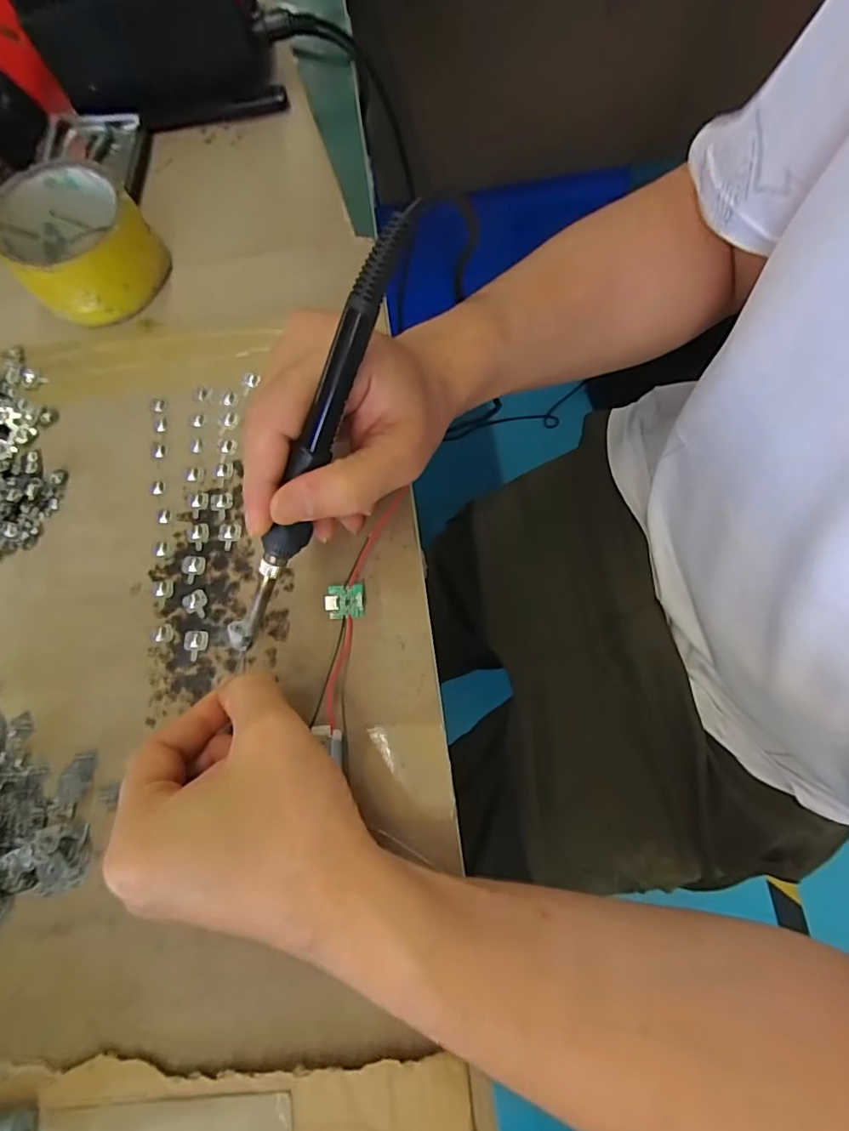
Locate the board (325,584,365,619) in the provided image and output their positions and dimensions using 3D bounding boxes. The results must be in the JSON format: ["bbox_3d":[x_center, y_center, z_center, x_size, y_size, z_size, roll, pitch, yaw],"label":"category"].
[{"bbox_3d":[-0.043,0.019,0.284,0.020,0.005,0.018,-3,74,1],"label":"board"}]

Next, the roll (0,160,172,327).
[{"bbox_3d":[-0.217,-0.201,0.331,0.081,0.045,0.084,-1,74,2],"label":"roll"}]

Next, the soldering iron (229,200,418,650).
[{"bbox_3d":[-0.053,-0.038,0.228,0.025,0.017,0.216,32,118,11],"label":"soldering iron"}]

